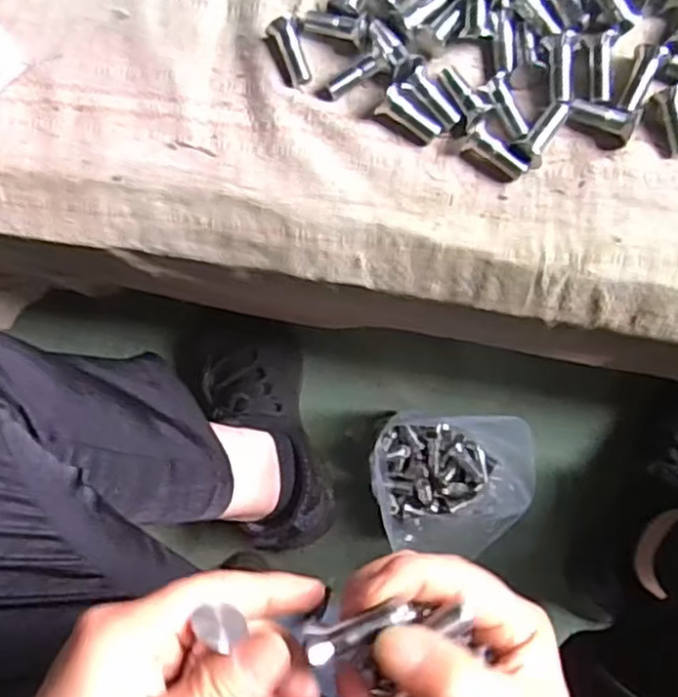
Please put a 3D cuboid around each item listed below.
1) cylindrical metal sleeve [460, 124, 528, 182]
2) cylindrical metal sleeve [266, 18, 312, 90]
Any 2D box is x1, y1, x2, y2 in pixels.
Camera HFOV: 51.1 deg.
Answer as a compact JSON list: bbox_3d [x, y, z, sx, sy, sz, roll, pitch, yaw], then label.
[{"bbox_3d":[0.082,-0.102,0.375,0.034,0.011,0.015,32,86,5],"label":"cylindrical metal sleeve"},{"bbox_3d":[-0.027,-0.161,0.389,0.015,0.011,0.036,-24,95,3],"label":"cylindrical metal sleeve"}]

